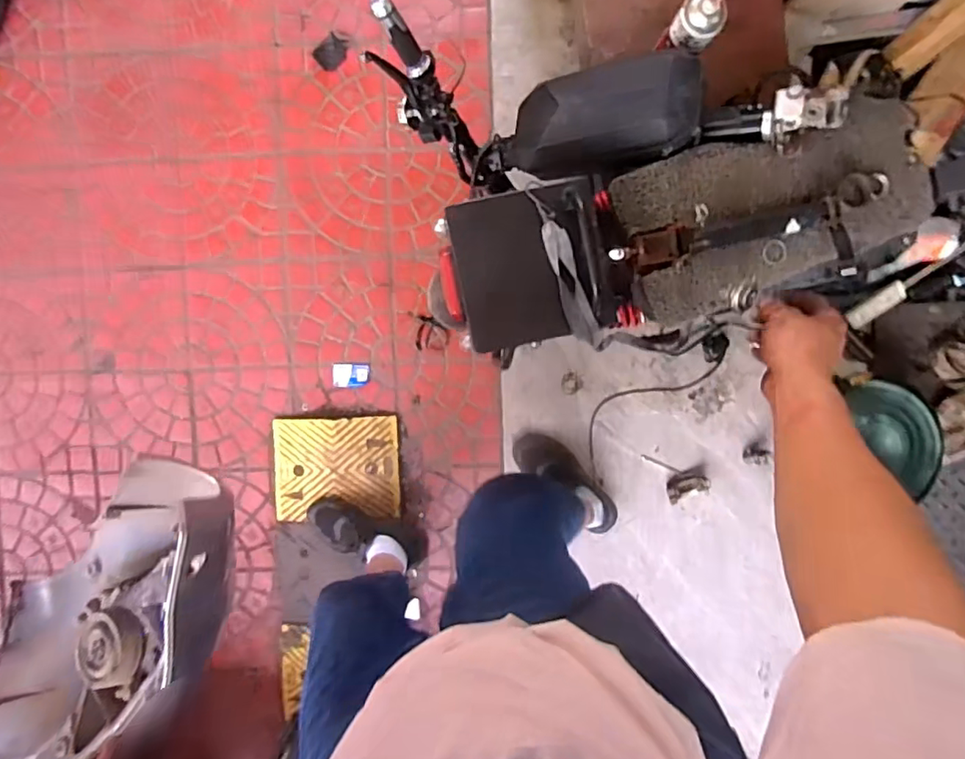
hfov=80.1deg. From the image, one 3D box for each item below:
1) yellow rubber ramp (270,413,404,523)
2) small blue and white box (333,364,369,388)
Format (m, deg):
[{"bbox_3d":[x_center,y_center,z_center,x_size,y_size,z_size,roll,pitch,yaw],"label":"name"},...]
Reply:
[{"bbox_3d":[-0.339,0.219,1.363,0.284,0.048,0.256,-2,95,0],"label":"yellow rubber ramp"},{"bbox_3d":[-0.312,-0.008,1.366,0.087,0.010,0.058,0,95,0],"label":"small blue and white box"}]

